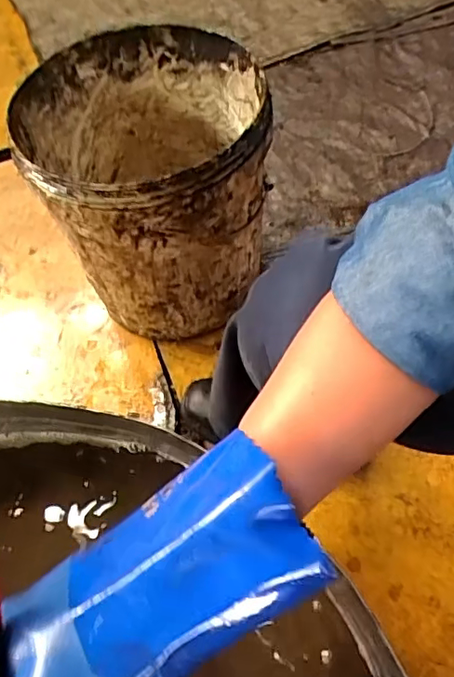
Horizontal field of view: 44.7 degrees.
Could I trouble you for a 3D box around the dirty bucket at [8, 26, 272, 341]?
[{"bbox_3d":[-0.103,-0.205,0.770,0.295,0.301,0.288,-1,64,1],"label":"dirty bucket"}]

